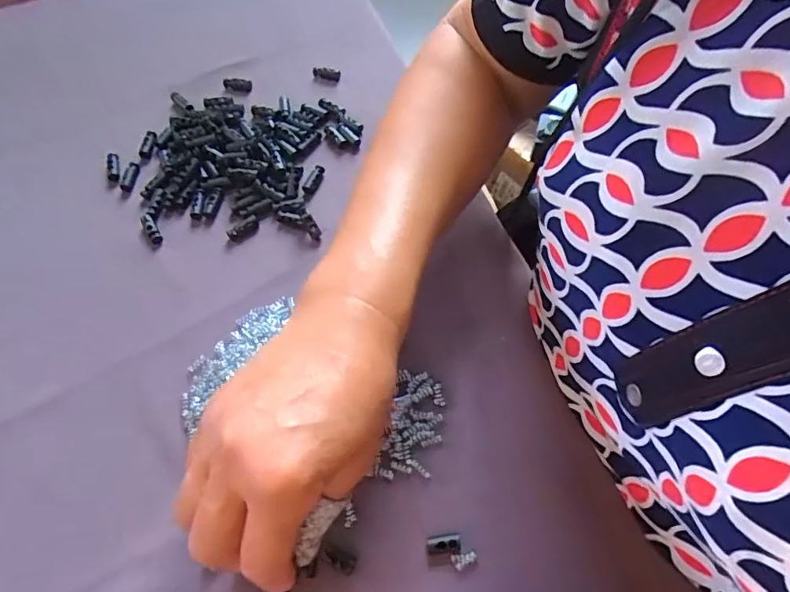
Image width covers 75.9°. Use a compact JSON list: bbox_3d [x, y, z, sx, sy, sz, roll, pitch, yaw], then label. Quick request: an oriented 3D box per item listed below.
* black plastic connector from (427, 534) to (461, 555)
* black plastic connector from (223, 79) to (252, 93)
[{"bbox_3d":[0.027,0.137,0.278,0.019,0.006,0.009,-10,62,-3],"label":"black plastic connector"},{"bbox_3d":[-0.139,-0.185,0.448,0.024,0.010,0.010,2,65,4],"label":"black plastic connector"}]

